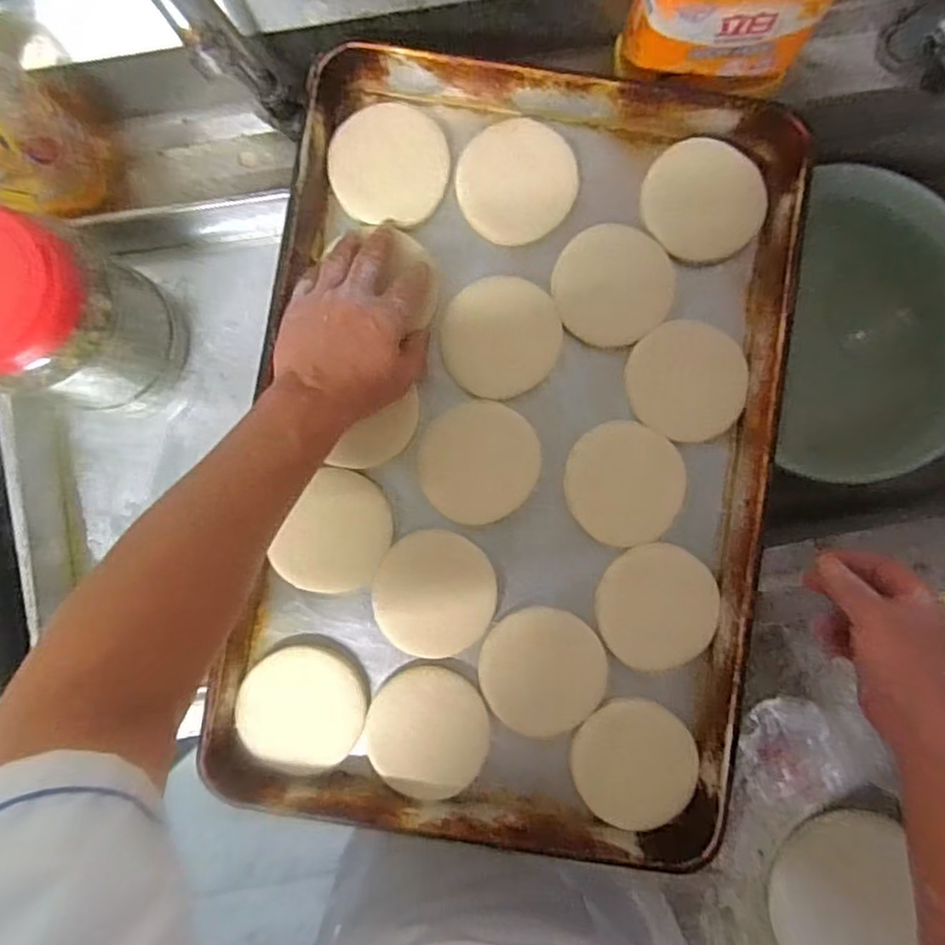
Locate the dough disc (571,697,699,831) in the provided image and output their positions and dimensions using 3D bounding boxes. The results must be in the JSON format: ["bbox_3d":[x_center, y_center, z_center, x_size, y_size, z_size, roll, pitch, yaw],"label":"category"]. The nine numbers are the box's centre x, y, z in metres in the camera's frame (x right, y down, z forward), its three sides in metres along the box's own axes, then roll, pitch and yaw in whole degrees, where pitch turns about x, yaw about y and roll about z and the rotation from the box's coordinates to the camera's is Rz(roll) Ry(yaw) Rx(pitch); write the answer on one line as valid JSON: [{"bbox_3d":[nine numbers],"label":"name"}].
[{"bbox_3d":[0.133,0.240,0.546,0.099,0.006,0.100,-1,87,-3],"label":"dough disc"}]

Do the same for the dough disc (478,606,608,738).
[{"bbox_3d":[0.058,0.164,0.546,0.101,0.009,0.100,0,87,-3],"label":"dough disc"}]

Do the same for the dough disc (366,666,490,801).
[{"bbox_3d":[-0.036,0.210,0.533,0.095,0.017,0.096,0,87,-3],"label":"dough disc"}]

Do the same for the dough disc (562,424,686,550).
[{"bbox_3d":[0.126,0.010,0.550,0.099,0.014,0.096,0,87,-3],"label":"dough disc"}]

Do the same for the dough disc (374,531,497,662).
[{"bbox_3d":[-0.031,0.100,0.546,0.097,0.007,0.100,0,87,-3],"label":"dough disc"}]

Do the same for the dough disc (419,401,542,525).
[{"bbox_3d":[0.007,-0.009,0.549,0.096,0.013,0.099,0,87,-3],"label":"dough disc"}]

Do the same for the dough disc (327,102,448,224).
[{"bbox_3d":[-0.070,-0.257,0.555,0.096,0.007,0.093,0,99,-2],"label":"dough disc"}]

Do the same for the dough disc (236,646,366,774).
[{"bbox_3d":[-0.139,0.193,0.539,0.100,0.018,0.094,0,87,-3],"label":"dough disc"}]

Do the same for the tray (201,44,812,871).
[{"bbox_3d":[0.035,-0.020,0.546,0.399,0.059,0.604,8,86,1],"label":"tray"}]

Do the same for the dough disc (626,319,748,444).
[{"bbox_3d":[0.180,-0.077,0.556,0.096,0.011,0.095,0,87,-3],"label":"dough disc"}]

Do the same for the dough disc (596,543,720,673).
[{"bbox_3d":[0.151,0.111,0.542,0.096,0.007,0.100,0,87,-3],"label":"dough disc"}]

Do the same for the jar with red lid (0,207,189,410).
[{"bbox_3d":[-0.303,-0.107,0.490,0.120,0.209,0.089,-34,89,-4],"label":"jar with red lid"}]

